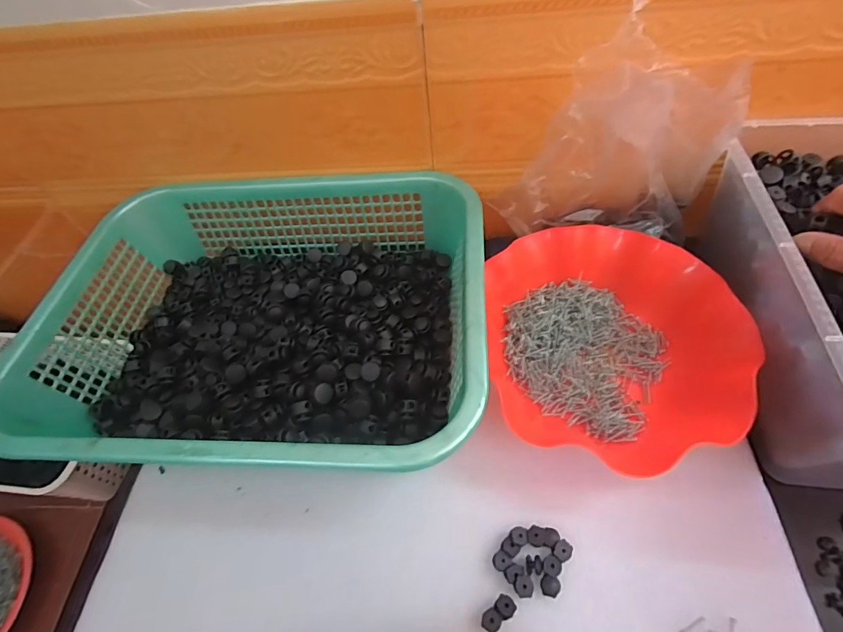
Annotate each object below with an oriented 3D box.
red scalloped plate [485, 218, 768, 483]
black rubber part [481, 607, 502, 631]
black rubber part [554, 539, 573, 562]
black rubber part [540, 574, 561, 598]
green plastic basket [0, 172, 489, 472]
[{"bbox_3d":[0.159,0.018,0.373,0.194,0.062,0.208,-3,56,4],"label":"red scalloped plate"},{"bbox_3d":[0.049,0.211,0.297,0.013,0.008,0.014,-3,56,4],"label":"black rubber part"},{"bbox_3d":[0.104,0.173,0.317,0.013,0.007,0.013,-3,56,4],"label":"black rubber part"},{"bbox_3d":[0.092,0.193,0.307,0.014,0.004,0.013,-3,56,4],"label":"black rubber part"},{"bbox_3d":[-0.140,-0.002,0.403,0.386,0.099,0.293,-2,56,5],"label":"green plastic basket"}]

